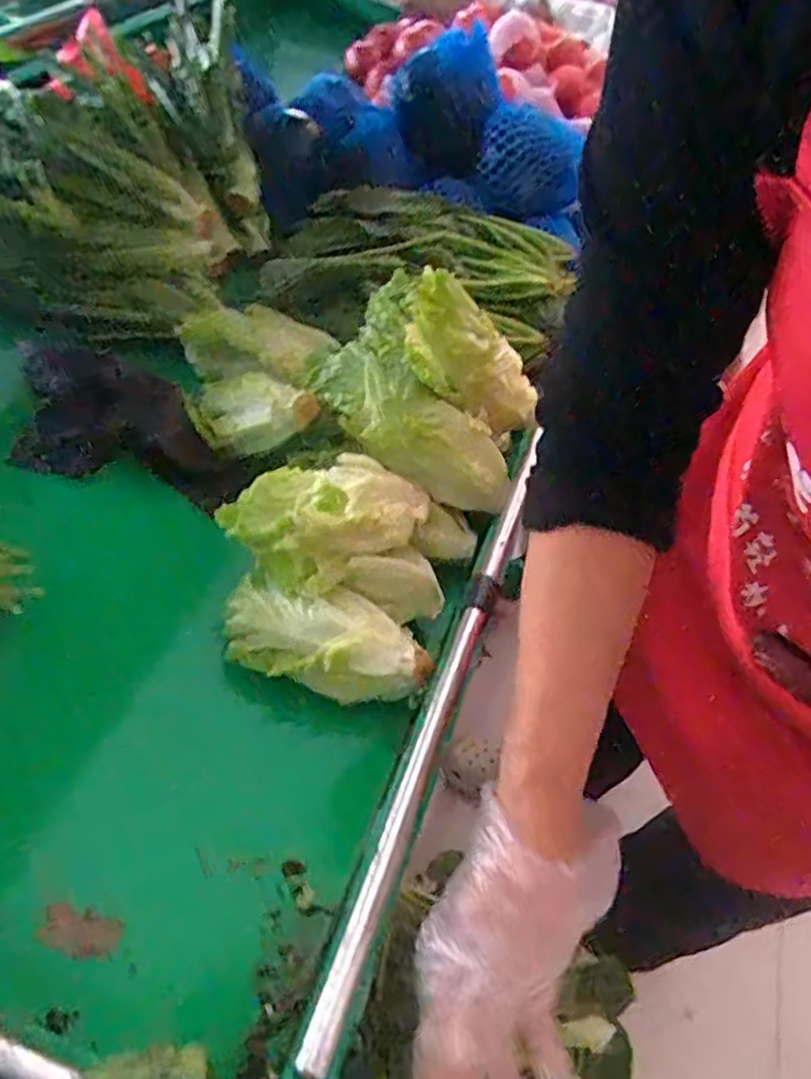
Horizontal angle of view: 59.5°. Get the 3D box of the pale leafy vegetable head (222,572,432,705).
[{"bbox_3d":[-0.060,0.074,0.533,0.153,0.046,0.067,12,50,7],"label":"pale leafy vegetable head"}]

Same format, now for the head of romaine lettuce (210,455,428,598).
[{"bbox_3d":[-0.056,-0.020,0.543,0.148,0.057,0.080,-26,56,-23],"label":"head of romaine lettuce"}]

